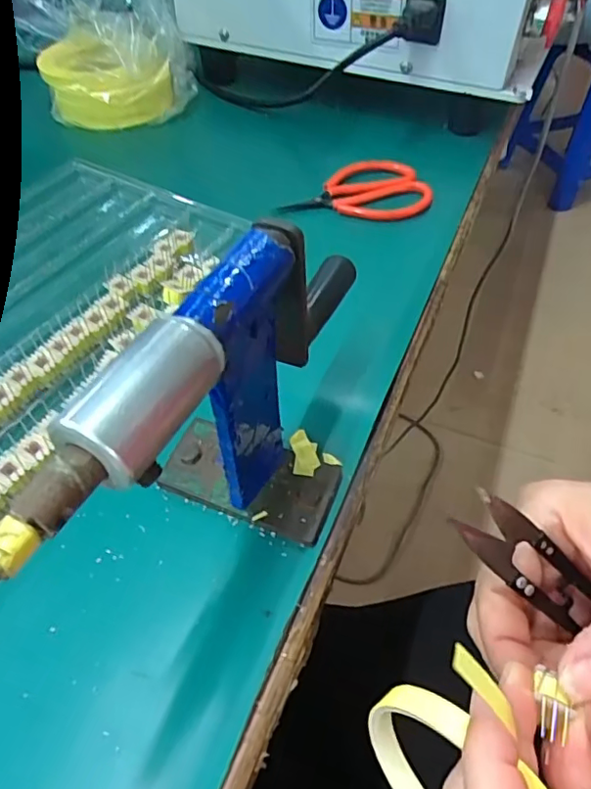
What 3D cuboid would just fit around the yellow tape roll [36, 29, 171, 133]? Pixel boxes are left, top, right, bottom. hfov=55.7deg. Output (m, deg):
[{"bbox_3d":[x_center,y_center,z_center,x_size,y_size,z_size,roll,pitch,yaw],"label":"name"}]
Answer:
[{"bbox_3d":[-0.167,-0.282,0.497,0.104,0.048,0.115,-16,51,-15],"label":"yellow tape roll"}]

